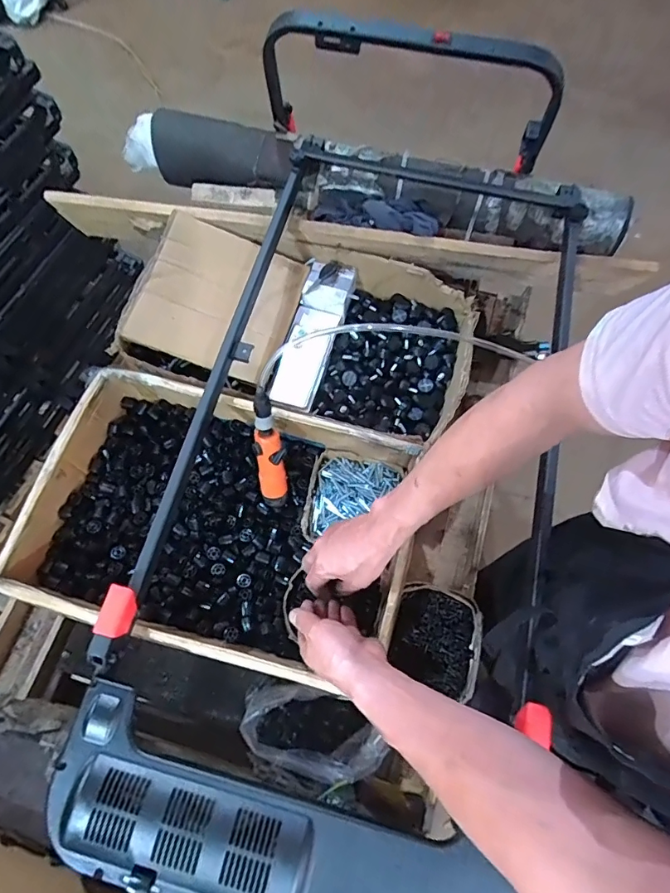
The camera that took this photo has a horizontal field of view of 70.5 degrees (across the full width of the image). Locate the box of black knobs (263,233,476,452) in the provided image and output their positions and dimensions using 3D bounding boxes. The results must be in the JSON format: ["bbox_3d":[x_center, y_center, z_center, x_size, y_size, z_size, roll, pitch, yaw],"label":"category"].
[{"bbox_3d":[0.063,-0.170,0.845,0.333,0.130,0.342,15,71,5],"label":"box of black knobs"}]

